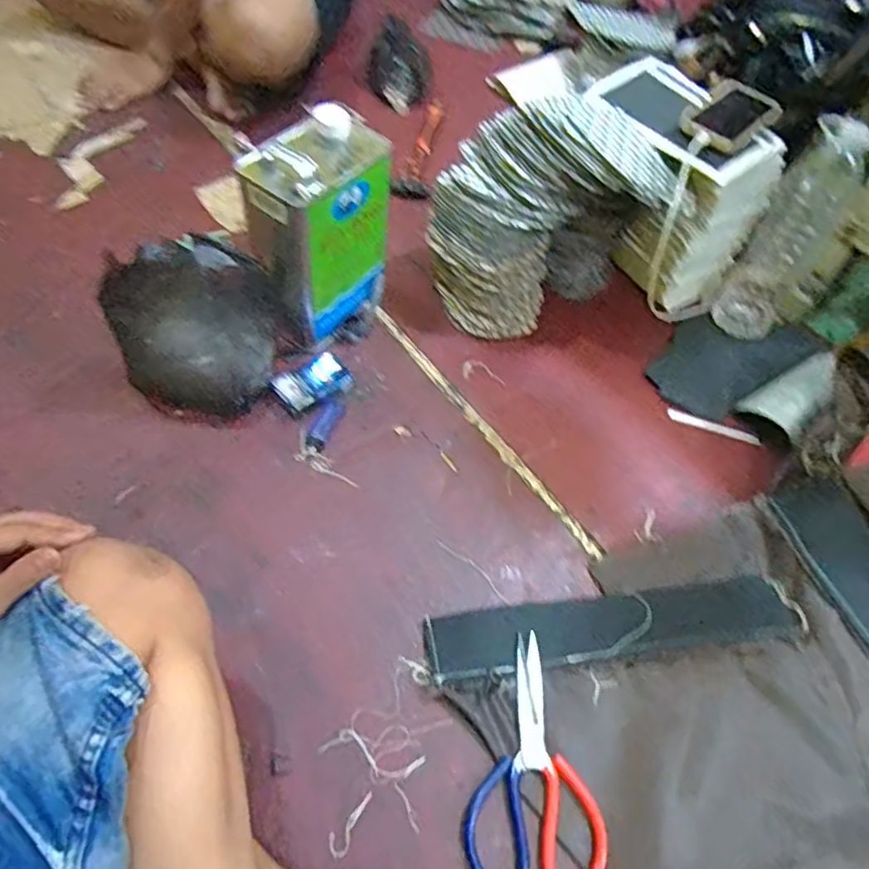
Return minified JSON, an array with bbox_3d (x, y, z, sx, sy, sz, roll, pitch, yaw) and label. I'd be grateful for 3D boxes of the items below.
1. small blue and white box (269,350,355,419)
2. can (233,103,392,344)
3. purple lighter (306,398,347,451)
[{"bbox_3d":[-0.158,-0.067,0.826,0.093,0.026,0.059,-29,64,-22],"label":"small blue and white box"},{"bbox_3d":[-0.151,-0.250,0.815,0.107,0.249,0.173,37,61,18],"label":"can"},{"bbox_3d":[-0.138,-0.014,0.806,0.030,0.007,0.077,21,57,8],"label":"purple lighter"}]

